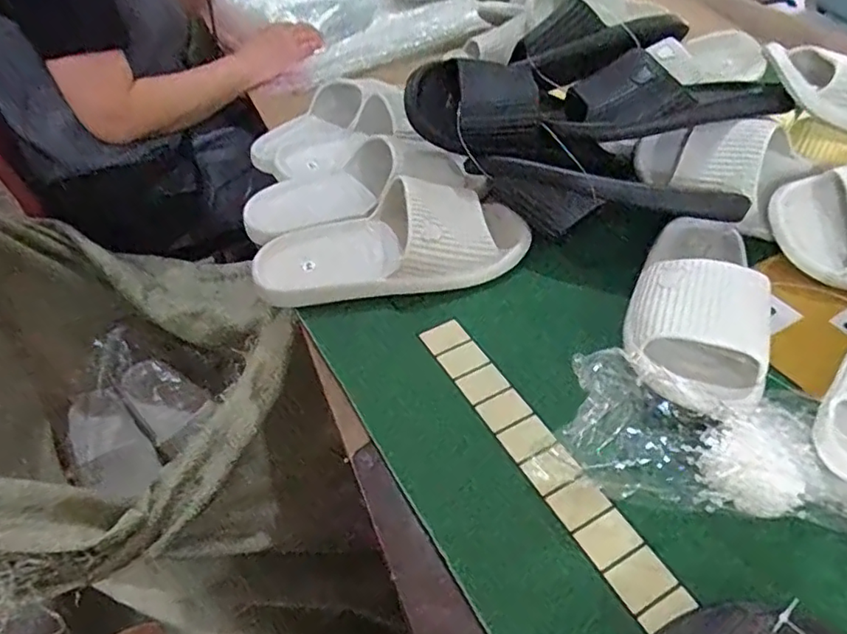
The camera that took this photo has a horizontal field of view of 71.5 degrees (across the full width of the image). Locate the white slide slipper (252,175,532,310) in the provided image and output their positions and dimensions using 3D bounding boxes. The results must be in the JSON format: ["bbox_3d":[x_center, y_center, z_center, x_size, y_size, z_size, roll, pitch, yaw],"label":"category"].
[{"bbox_3d":[-0.029,-0.075,0.574,0.269,0.065,0.107,-12,46,-8],"label":"white slide slipper"}]

